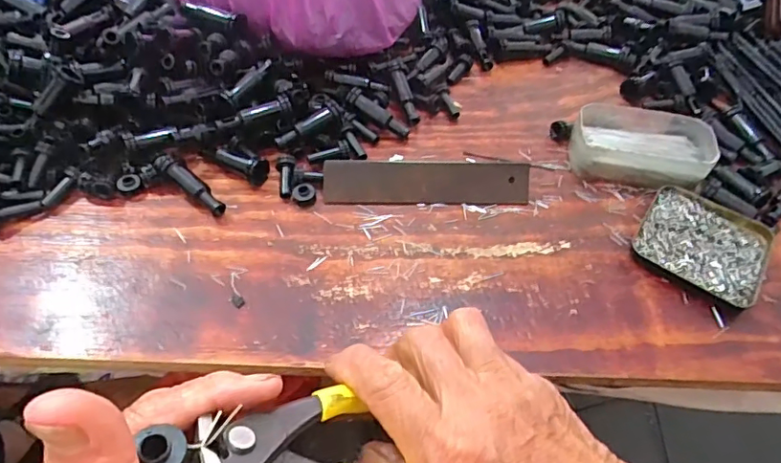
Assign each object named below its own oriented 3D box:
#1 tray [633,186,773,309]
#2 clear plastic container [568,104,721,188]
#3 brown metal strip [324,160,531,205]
[{"bbox_3d":[0.252,0.011,0.443,0.095,0.019,0.093,32,58,18],"label":"tray"},{"bbox_3d":[0.230,-0.079,0.505,0.120,0.042,0.081,14,54,6],"label":"clear plastic container"},{"bbox_3d":[0.032,-0.041,0.464,0.173,0.036,0.005,0,13,-4],"label":"brown metal strip"}]

